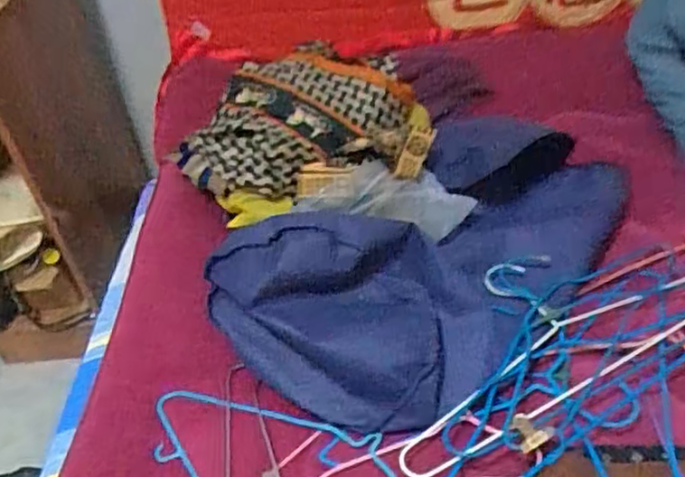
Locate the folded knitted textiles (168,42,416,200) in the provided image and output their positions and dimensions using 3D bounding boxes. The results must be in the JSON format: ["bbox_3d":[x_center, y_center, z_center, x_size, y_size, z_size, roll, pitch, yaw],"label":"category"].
[{"bbox_3d":[-0.068,-0.173,0.991,0.339,0.118,0.248,8,43,17],"label":"folded knitted textiles"}]

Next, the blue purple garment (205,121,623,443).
[{"bbox_3d":[0.122,0.005,0.835,0.527,0.125,0.298,-32,46,-27],"label":"blue purple garment"}]

